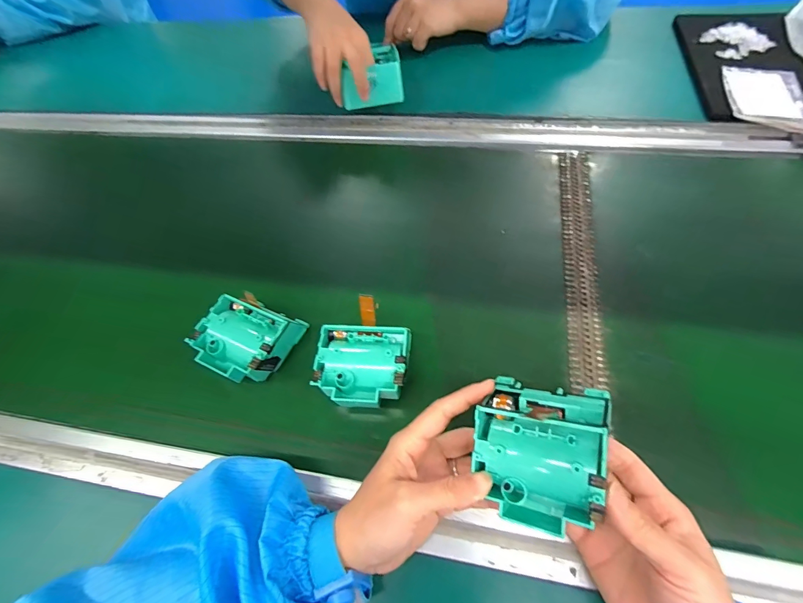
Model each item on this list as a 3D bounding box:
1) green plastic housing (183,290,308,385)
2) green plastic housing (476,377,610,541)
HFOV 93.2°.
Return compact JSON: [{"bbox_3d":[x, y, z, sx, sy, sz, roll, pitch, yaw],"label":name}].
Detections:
[{"bbox_3d":[-0.143,0.033,0.346,0.076,0.038,0.071,21,64,15],"label":"green plastic housing"},{"bbox_3d":[0.086,0.092,0.234,0.074,0.035,0.078,-2,84,31],"label":"green plastic housing"}]

